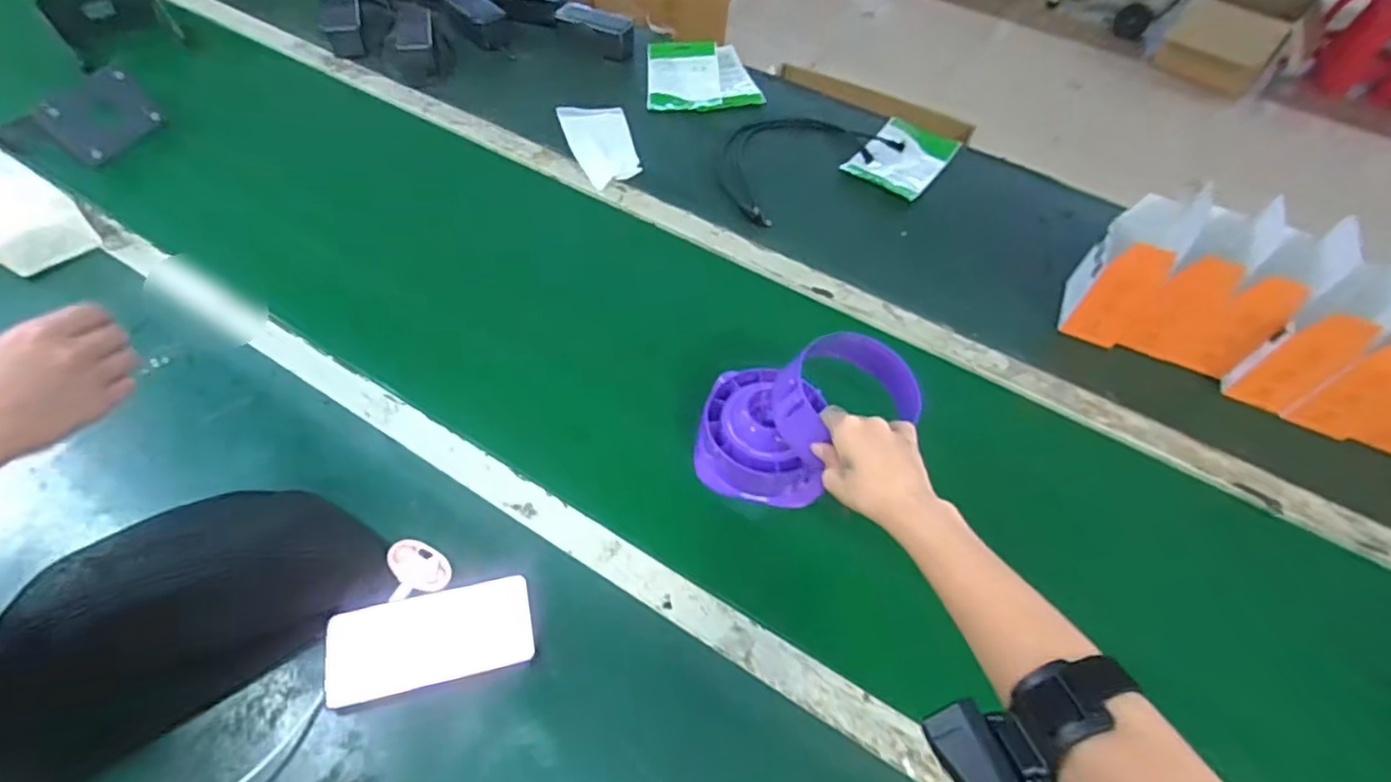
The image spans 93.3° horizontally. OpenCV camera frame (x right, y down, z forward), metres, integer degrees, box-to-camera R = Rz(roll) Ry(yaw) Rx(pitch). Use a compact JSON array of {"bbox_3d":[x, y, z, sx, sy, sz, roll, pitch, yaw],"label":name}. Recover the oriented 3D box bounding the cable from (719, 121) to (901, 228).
[{"bbox_3d":[0.146,-0.359,0.988,0.308,0.012,0.181,-32,61,-26],"label":"cable"}]

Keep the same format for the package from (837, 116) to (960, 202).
[{"bbox_3d":[0.318,-0.355,1.002,0.121,0.018,0.184,34,57,19],"label":"package"}]

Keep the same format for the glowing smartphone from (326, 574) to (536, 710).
[{"bbox_3d":[-0.215,0.202,0.537,0.155,0.009,0.070,-9,70,-15],"label":"glowing smartphone"}]

